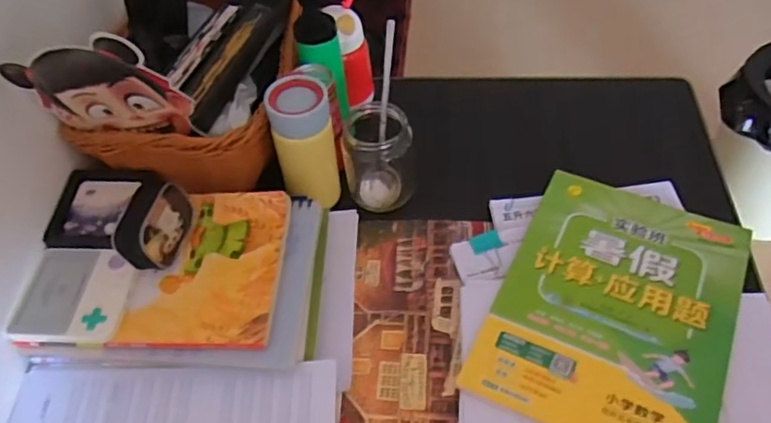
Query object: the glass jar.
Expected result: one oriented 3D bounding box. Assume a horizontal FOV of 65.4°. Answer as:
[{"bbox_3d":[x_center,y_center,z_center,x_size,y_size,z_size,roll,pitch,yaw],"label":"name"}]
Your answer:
[{"bbox_3d":[-0.007,-0.059,0.686,0.080,0.113,0.068,-7,53,0],"label":"glass jar"}]

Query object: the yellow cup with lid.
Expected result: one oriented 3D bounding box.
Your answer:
[{"bbox_3d":[-0.086,-0.071,0.663,0.062,0.147,0.066,-2,53,3],"label":"yellow cup with lid"}]

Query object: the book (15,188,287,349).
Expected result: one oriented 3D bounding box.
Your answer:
[{"bbox_3d":[-0.223,0.052,0.593,0.240,0.019,0.166,0,53,5],"label":"book"}]

